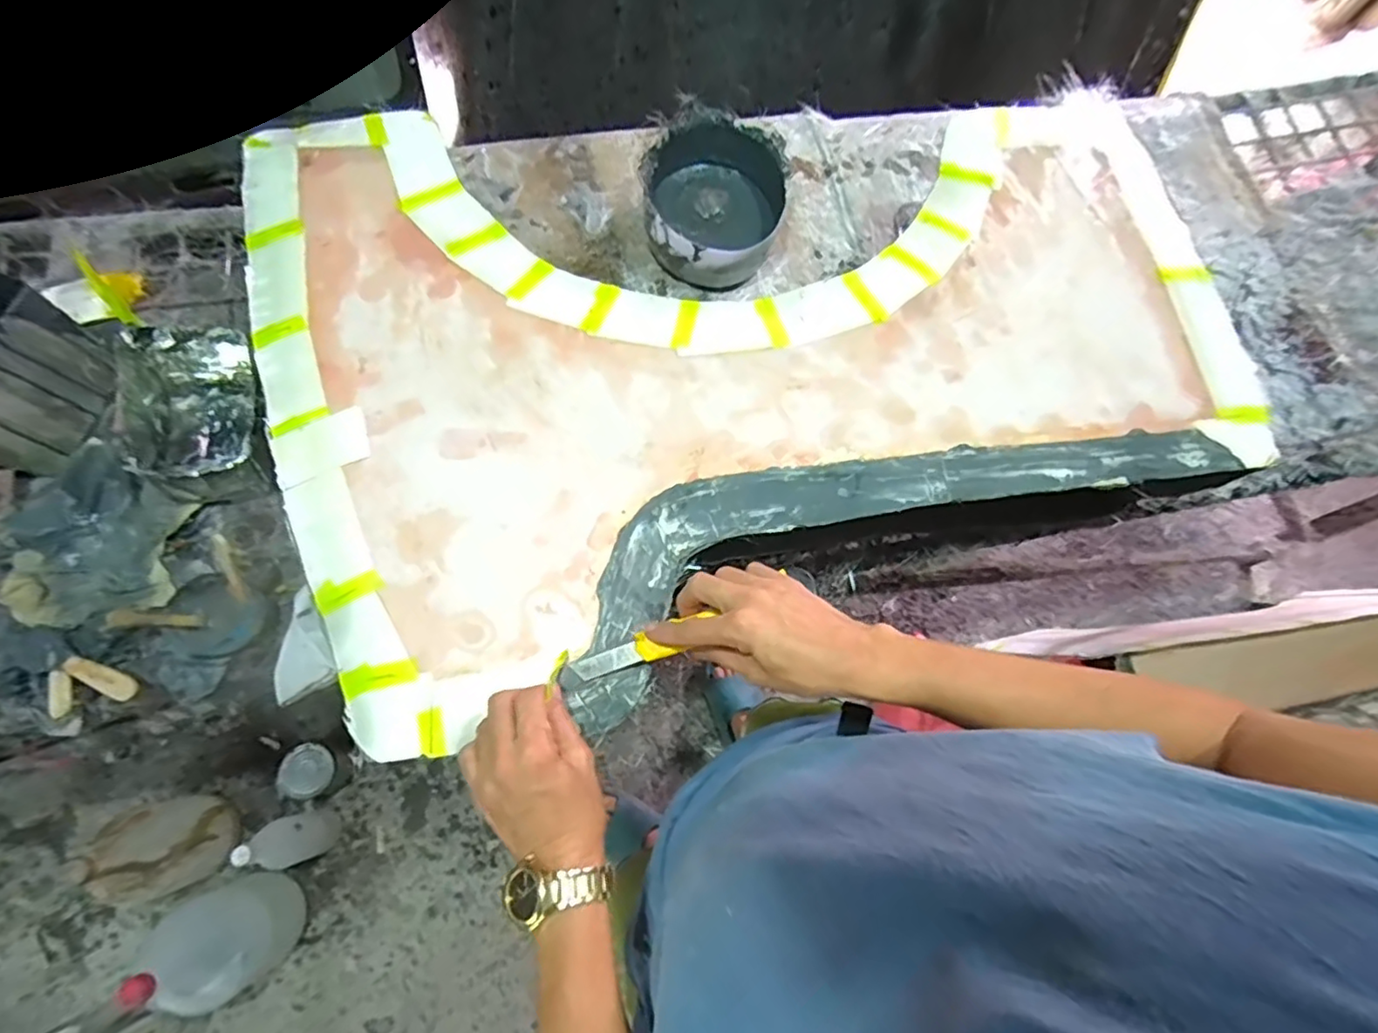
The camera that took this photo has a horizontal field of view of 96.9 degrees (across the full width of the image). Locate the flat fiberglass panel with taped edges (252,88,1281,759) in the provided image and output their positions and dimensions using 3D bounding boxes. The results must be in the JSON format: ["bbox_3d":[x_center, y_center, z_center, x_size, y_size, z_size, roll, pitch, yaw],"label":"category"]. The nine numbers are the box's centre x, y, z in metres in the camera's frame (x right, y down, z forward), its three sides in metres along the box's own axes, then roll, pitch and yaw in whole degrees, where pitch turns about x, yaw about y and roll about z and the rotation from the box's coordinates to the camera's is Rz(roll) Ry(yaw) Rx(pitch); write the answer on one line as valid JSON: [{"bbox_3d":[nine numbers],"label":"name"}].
[{"bbox_3d":[0.069,-0.208,0.574,0.857,0.034,0.579,-19,76,-6],"label":"flat fiberglass panel with taped edges"}]

